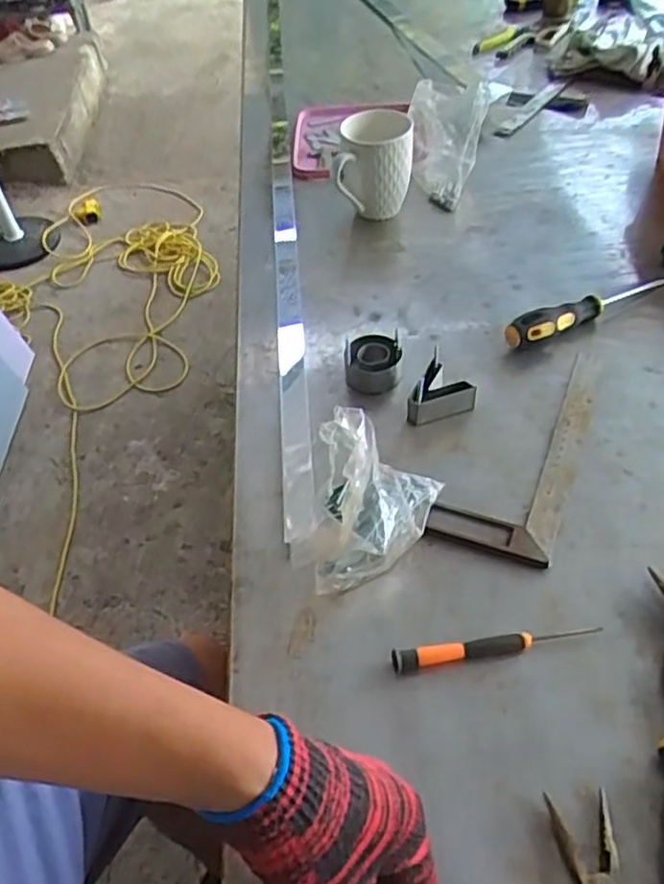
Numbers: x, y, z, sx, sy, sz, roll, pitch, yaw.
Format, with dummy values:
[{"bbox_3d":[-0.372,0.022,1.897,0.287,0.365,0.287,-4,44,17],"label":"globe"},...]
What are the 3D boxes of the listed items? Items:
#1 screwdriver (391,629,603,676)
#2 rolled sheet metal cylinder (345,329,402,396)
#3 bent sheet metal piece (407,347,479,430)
[{"bbox_3d":[0.112,0.141,0.489,0.141,0.011,0.015,-7,48,-1],"label":"screwdriver"},{"bbox_3d":[0.039,-0.075,0.678,0.054,0.035,0.054,-3,48,3],"label":"rolled sheet metal cylinder"},{"bbox_3d":[0.102,-0.043,0.642,0.051,0.036,0.064,17,52,20],"label":"bent sheet metal piece"}]

